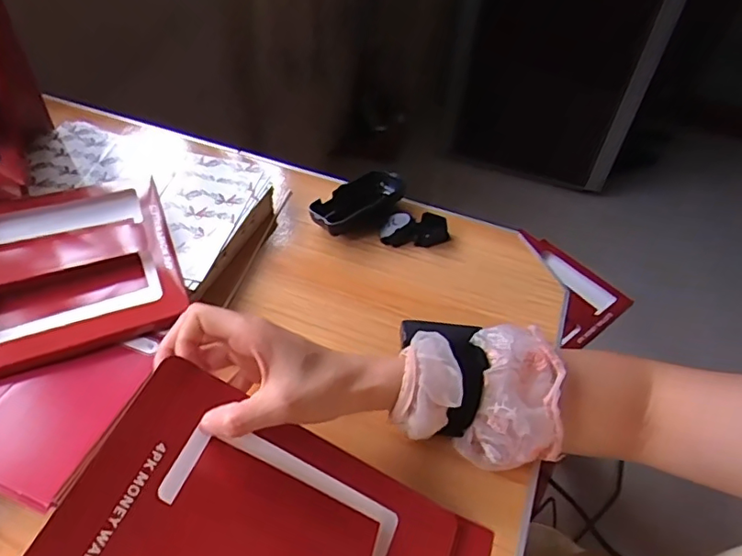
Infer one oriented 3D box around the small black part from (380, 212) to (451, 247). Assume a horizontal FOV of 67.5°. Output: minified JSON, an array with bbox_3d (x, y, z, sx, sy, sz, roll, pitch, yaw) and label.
[{"bbox_3d":[0.047,-0.055,0.587,0.073,0.022,0.033,-1,48,-5],"label":"small black part"}]

